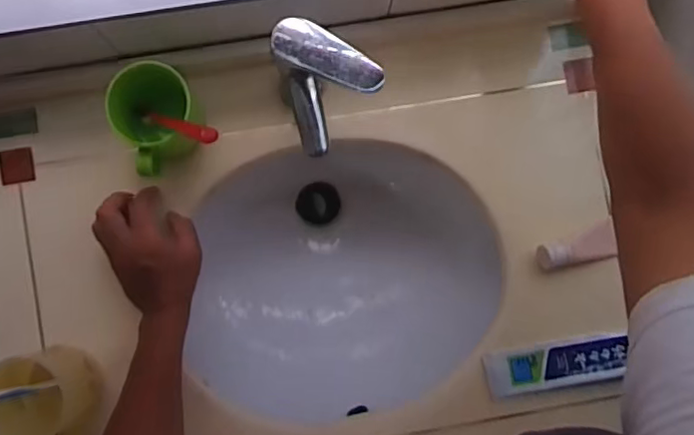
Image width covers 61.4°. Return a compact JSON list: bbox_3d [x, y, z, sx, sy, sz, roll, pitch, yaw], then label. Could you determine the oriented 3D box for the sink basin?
[{"bbox_3d":[-0.020,0.074,0.749,0.372,0.177,0.350,0,84,-3],"label":"sink basin"}]

